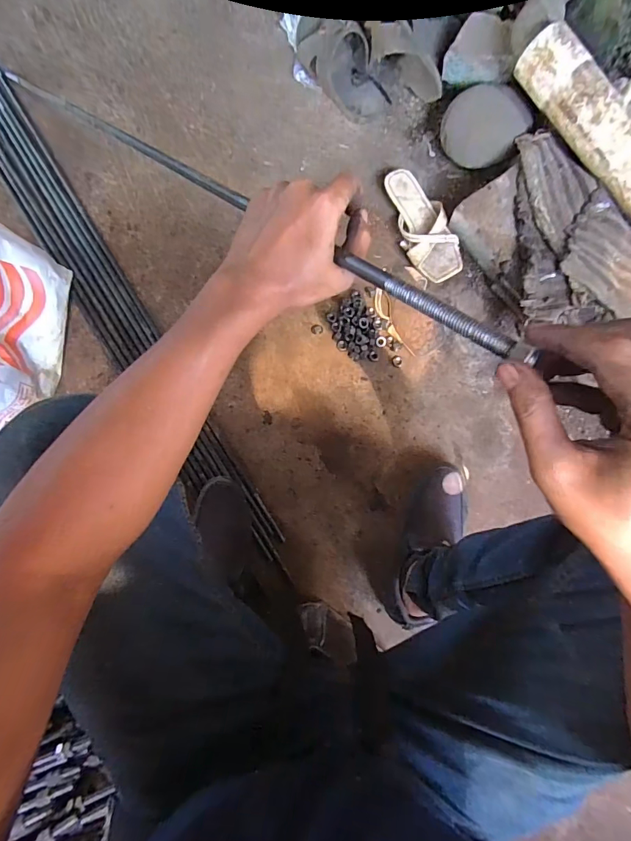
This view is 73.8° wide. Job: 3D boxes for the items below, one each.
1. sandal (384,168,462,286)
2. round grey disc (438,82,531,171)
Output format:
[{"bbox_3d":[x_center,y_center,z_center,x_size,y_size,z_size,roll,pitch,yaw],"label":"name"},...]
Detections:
[{"bbox_3d":[0.206,-0.380,0.817,0.098,0.035,0.242,-19,82,-5],"label":"sandal"},{"bbox_3d":[0.325,-0.577,0.820,0.141,0.014,0.154,1,97,5],"label":"round grey disc"}]

